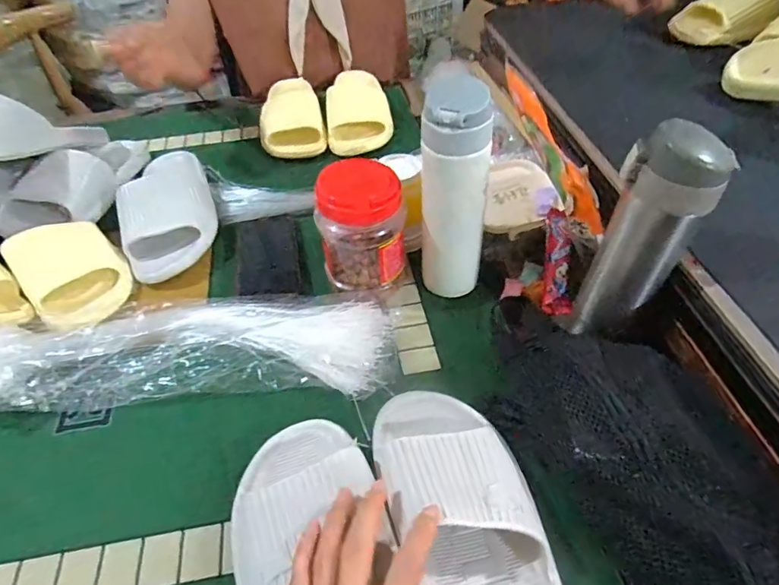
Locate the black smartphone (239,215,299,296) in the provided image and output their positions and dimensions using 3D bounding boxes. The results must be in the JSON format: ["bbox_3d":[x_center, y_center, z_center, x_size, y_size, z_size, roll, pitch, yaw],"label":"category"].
[{"bbox_3d":[-0.151,-0.048,0.624,0.072,0.009,0.136,-11,47,-5],"label":"black smartphone"}]

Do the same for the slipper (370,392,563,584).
[{"bbox_3d":[0.064,0.185,0.351,0.101,0.061,0.280,-14,53,-8],"label":"slipper"}]

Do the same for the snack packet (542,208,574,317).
[{"bbox_3d":[0.183,-0.034,0.543,0.027,0.022,0.113,0,87,5],"label":"snack packet"}]

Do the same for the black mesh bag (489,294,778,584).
[{"bbox_3d":[0.199,0.121,0.424,0.152,0.042,0.344,-36,51,2],"label":"black mesh bag"}]

